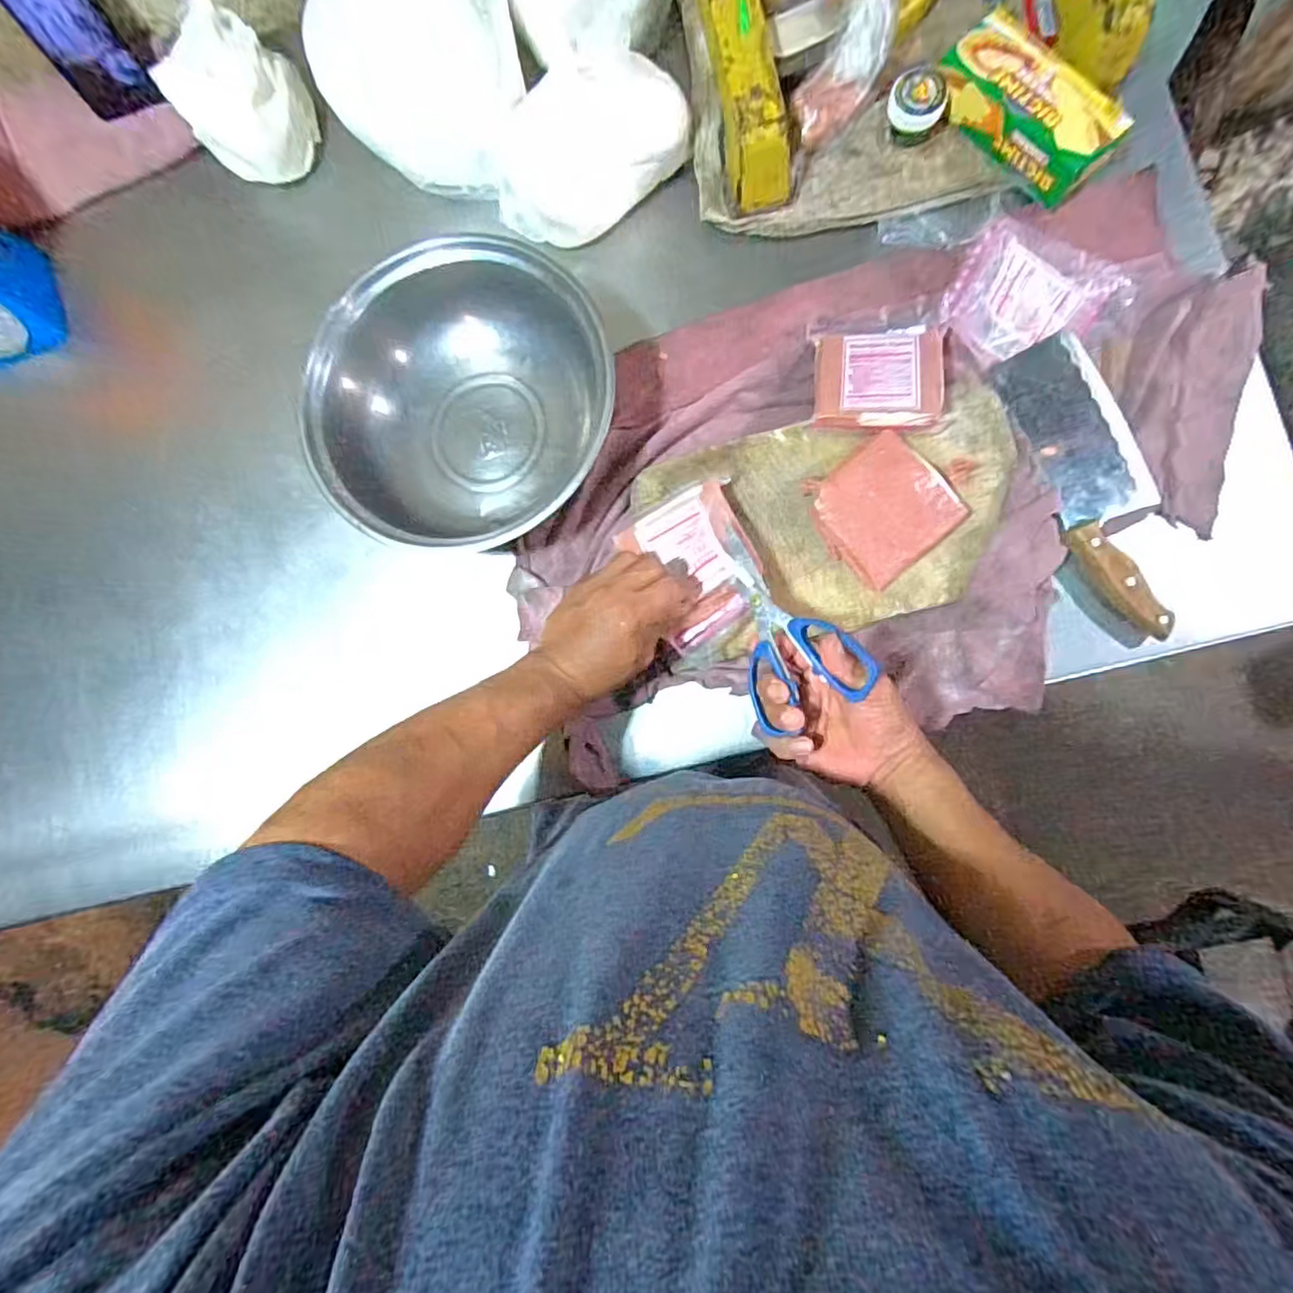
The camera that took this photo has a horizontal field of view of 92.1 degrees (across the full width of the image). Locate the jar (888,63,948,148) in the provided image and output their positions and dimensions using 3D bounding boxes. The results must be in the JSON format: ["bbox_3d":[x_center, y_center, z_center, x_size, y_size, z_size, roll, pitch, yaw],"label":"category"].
[{"bbox_3d":[0.245,-0.490,0.569,0.048,0.033,0.054,24,91,7],"label":"jar"}]

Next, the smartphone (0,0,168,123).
[{"bbox_3d":[-0.565,-0.607,0.594,0.075,0.164,0.007,-17,65,2],"label":"smartphone"}]

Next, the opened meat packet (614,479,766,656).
[{"bbox_3d":[0.045,-0.071,0.529,0.105,0.040,0.125,-30,85,4],"label":"opened meat packet"}]

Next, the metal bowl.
[{"bbox_3d":[-0.163,-0.220,0.570,0.267,0.090,0.235,-1,88,6],"label":"metal bowl"}]

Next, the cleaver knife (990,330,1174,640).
[{"bbox_3d":[0.397,-0.141,0.552,0.093,0.030,0.277,-20,86,5],"label":"cleaver knife"}]

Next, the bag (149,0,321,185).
[{"bbox_3d":[-0.403,-0.546,0.614,0.116,0.086,0.119,-41,84,3],"label":"bag"}]

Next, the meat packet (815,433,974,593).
[{"bbox_3d":[0.202,-0.116,0.526,0.106,0.017,0.100,-42,84,3],"label":"meat packet"}]

